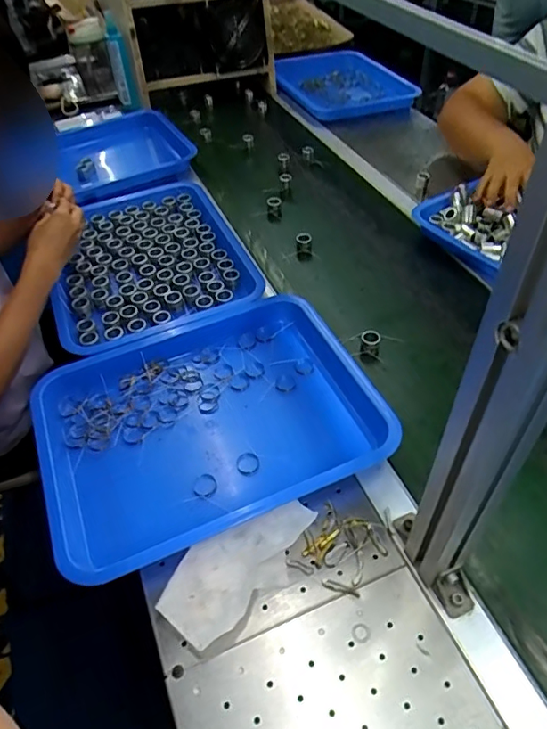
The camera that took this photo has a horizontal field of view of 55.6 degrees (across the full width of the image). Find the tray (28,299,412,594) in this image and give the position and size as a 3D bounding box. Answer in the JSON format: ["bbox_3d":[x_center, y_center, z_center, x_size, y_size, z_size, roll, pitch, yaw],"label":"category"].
[{"bbox_3d":[-0.079,0.064,0.613,0.378,0.046,0.286,-21,50,-15],"label":"tray"}]

